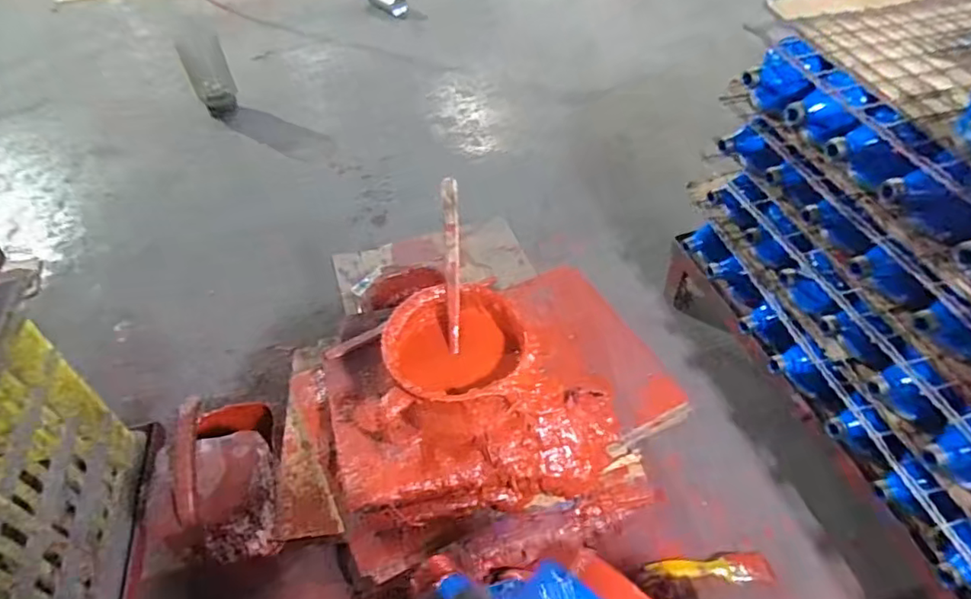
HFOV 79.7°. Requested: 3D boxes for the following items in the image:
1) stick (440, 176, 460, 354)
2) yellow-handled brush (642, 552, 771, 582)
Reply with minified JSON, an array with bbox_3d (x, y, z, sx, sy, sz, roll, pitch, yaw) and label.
[{"bbox_3d":[-0.035,-0.038,0.606,0.017,0.013,0.181,-2,84,1],"label":"stick"},{"bbox_3d":[0.305,0.365,0.794,0.163,0.017,0.036,-1,49,2],"label":"yellow-handled brush"}]

